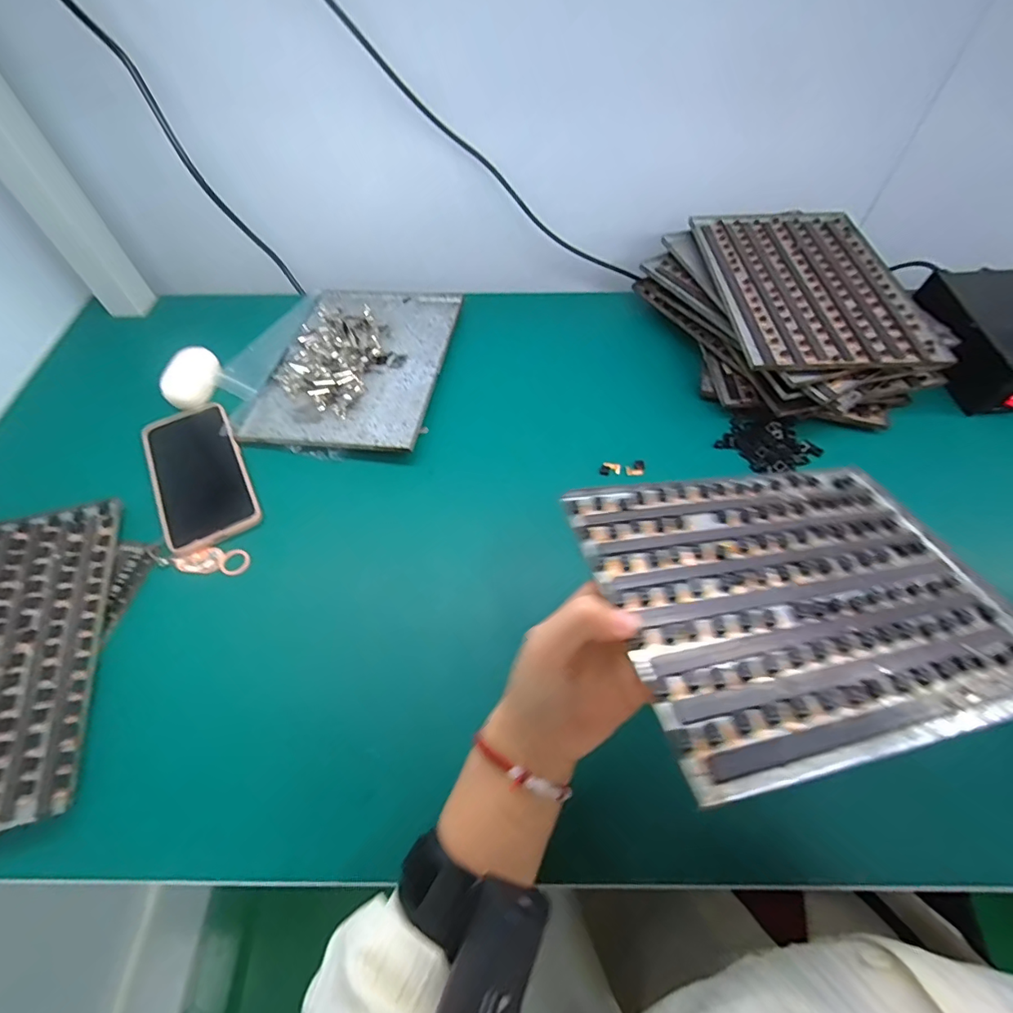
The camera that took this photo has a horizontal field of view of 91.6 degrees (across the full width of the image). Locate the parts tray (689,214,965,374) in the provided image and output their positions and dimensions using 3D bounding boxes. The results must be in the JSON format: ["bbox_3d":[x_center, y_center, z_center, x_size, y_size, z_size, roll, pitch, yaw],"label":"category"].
[{"bbox_3d":[0.307,-0.233,0.506,0.179,0.016,0.255,-1,59,-1],"label":"parts tray"}]

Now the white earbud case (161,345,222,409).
[{"bbox_3d":[-0.330,-0.137,0.516,0.041,0.024,0.067,1,59,0],"label":"white earbud case"}]

